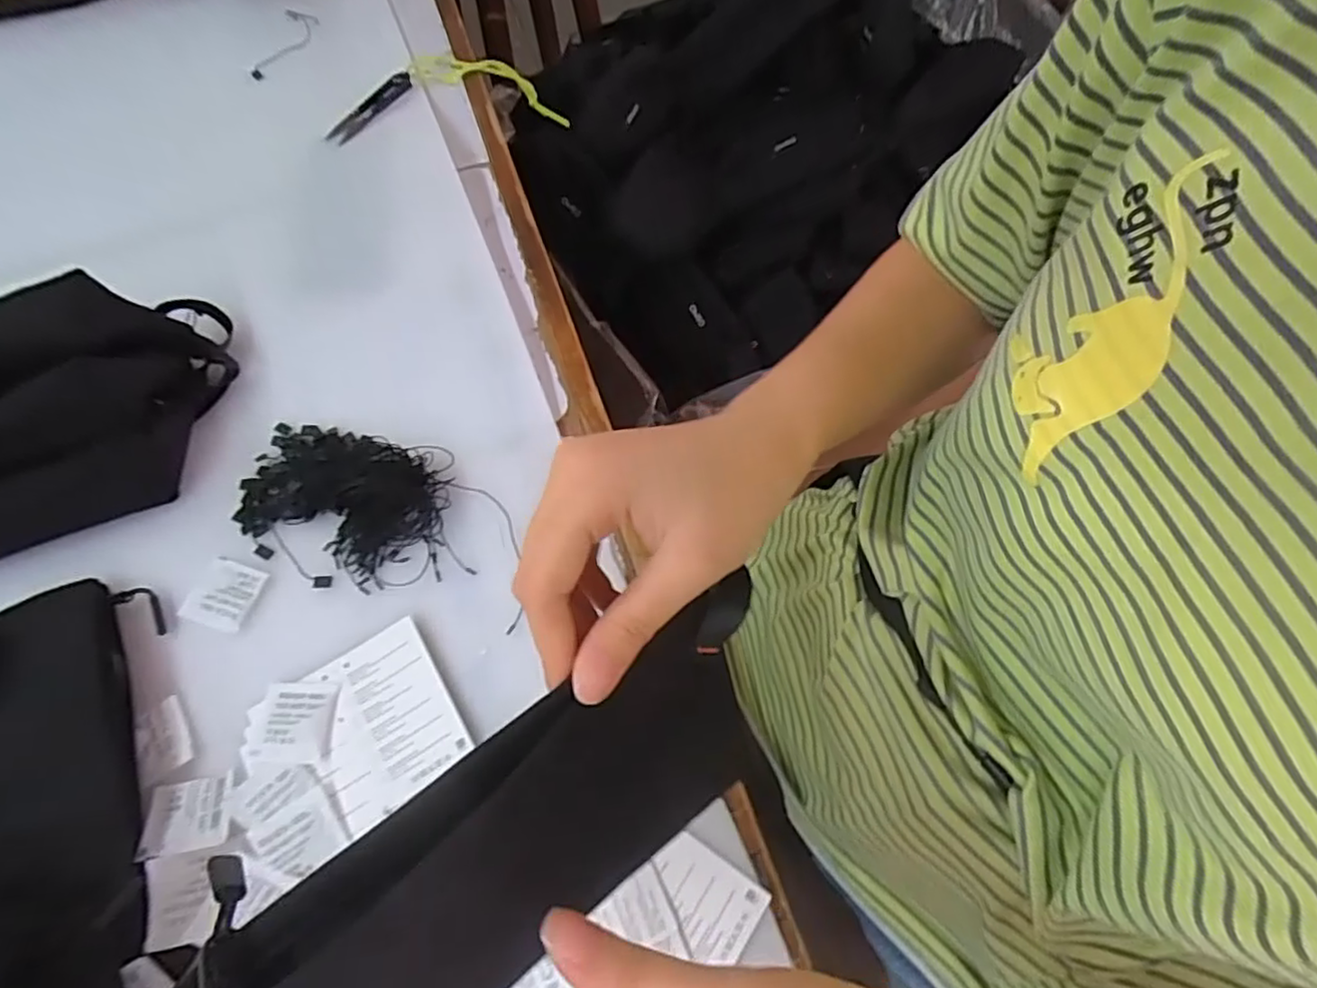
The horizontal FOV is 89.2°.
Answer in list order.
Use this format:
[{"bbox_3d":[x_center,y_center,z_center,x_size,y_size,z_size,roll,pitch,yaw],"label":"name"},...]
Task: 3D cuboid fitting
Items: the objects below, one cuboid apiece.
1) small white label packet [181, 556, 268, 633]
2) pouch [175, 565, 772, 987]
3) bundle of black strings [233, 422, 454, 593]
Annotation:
[{"bbox_3d":[-0.257,0.059,0.395,0.039,0.004,0.039,15,65,6],"label":"small white label packet"},{"bbox_3d":[-0.036,0.113,0.216,0.190,0.087,0.020,-29,25,-28],"label":"pouch"},{"bbox_3d":[-0.198,-0.002,0.410,0.130,0.026,0.086,16,65,6],"label":"bundle of black strings"}]

